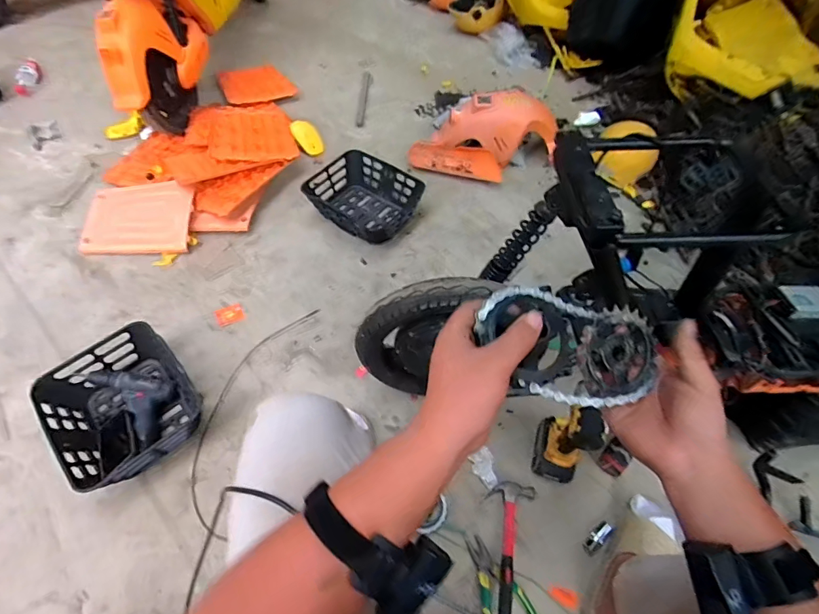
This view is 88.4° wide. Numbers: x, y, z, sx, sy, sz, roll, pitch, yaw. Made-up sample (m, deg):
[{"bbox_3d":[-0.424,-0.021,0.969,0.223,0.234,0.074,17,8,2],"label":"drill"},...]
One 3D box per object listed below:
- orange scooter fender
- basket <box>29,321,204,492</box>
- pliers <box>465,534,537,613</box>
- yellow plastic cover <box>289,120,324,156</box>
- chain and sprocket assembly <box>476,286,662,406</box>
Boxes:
[{"bbox_3d":[0.226,-0.531,1.300,0.431,0.236,0.144,12,57,7],"label":"orange scooter fender"},{"bbox_3d":[-0.628,0.213,0.937,0.269,0.104,0.313,-40,67,-22],"label":"basket"},{"bbox_3d":[0.168,0.539,0.799,0.100,0.029,0.190,-21,61,-13],"label":"pliers"},{"bbox_3d":[-0.349,-0.584,1.443,0.096,0.014,0.151,-21,77,-29],"label":"yellow plastic cover"},{"bbox_3d":[0.152,0.038,0.384,0.185,0.030,0.087,16,83,-11],"label":"chain and sprocket assembly"}]

